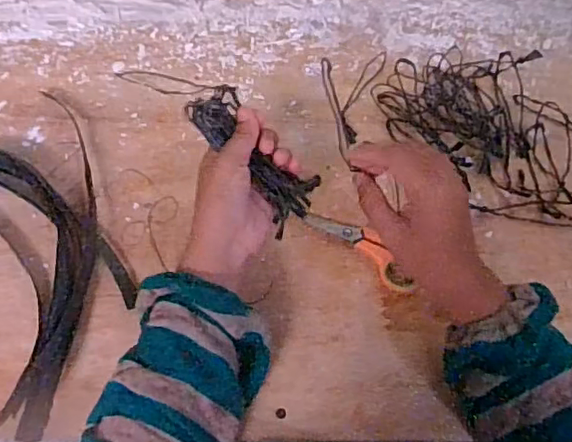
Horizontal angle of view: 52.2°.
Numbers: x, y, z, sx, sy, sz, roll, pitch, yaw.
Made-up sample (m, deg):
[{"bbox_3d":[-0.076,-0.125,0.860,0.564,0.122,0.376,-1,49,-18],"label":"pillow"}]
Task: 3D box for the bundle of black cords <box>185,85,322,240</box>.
[{"bbox_3d":[-0.025,-0.052,0.466,0.046,0.033,0.125,-44,97,-19],"label":"bundle of black cords"}]

